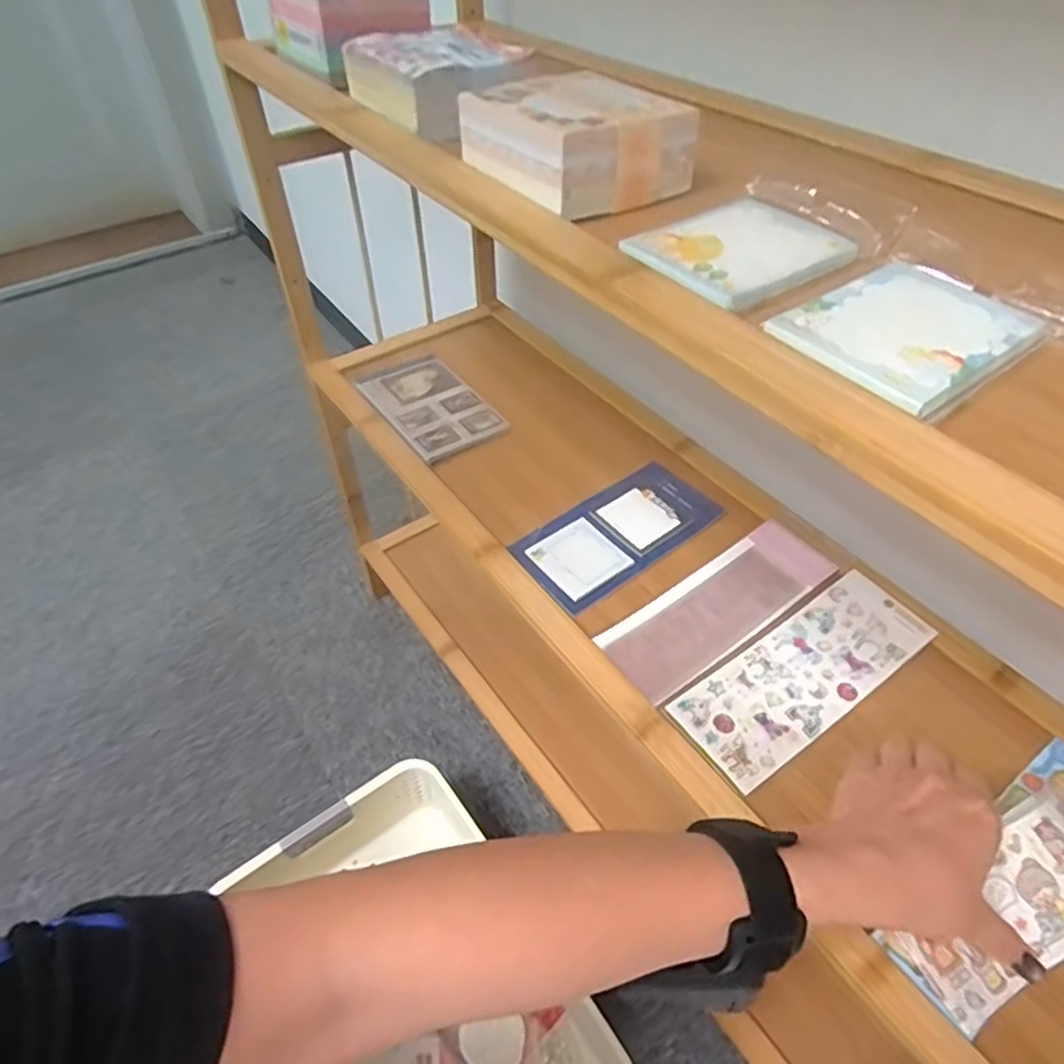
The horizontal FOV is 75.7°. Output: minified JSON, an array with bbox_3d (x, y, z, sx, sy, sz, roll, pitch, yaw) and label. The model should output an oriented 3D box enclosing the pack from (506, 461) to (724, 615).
[{"bbox_3d":[0.067,-0.001,0.543,0.162,0.006,0.081,-31,55,-24],"label":"pack"}]

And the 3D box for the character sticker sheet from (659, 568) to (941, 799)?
[{"bbox_3d":[0.180,0.093,0.456,0.183,0.007,0.070,-30,55,-20],"label":"character sticker sheet"}]

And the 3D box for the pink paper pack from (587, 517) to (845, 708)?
[{"bbox_3d":[0.134,0.053,0.492,0.178,0.004,0.064,-30,55,-20],"label":"pink paper pack"}]

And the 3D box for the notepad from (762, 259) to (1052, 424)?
[{"bbox_3d":[0.130,-0.070,0.234,0.081,0.004,0.063,-32,55,-25],"label":"notepad"}]

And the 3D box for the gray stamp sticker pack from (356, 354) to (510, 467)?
[{"bbox_3d":[-0.097,-0.123,0.648,0.094,0.009,0.151,-30,55,-23],"label":"gray stamp sticker pack"}]

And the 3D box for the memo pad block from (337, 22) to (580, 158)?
[{"bbox_3d":[-0.047,-0.258,0.389,0.085,0.037,0.088,-26,53,-24],"label":"memo pad block"}]

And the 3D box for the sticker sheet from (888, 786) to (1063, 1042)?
[{"bbox_3d":[0.256,0.194,0.355,0.141,0.020,0.063,-30,55,-15],"label":"sticker sheet"}]

